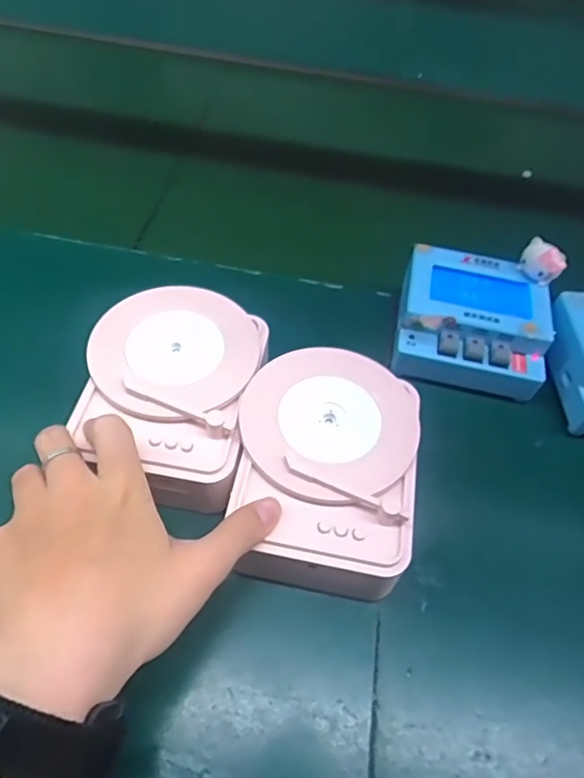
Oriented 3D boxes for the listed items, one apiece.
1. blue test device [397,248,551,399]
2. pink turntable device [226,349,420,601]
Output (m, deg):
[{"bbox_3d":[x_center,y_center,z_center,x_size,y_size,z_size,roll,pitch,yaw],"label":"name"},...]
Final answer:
[{"bbox_3d":[0.129,-0.050,0.400,0.105,0.043,0.100,13,54,4],"label":"blue test device"},{"bbox_3d":[0.019,0.046,0.319,0.099,0.054,0.130,11,53,2],"label":"pink turntable device"}]

